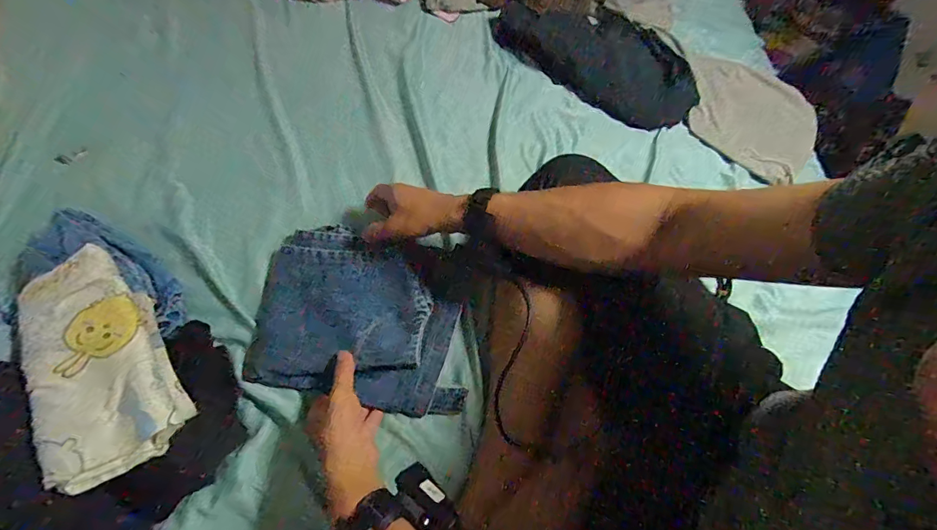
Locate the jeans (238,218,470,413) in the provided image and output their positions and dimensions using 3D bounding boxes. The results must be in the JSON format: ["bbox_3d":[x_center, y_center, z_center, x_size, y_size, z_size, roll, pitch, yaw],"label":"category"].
[{"bbox_3d":[-0.132,0.064,0.544,0.267,0.038,0.203,11,68,3],"label":"jeans"}]

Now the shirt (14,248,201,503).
[{"bbox_3d":[-0.370,0.092,0.427,0.105,0.039,0.230,-31,72,-14],"label":"shirt"}]

